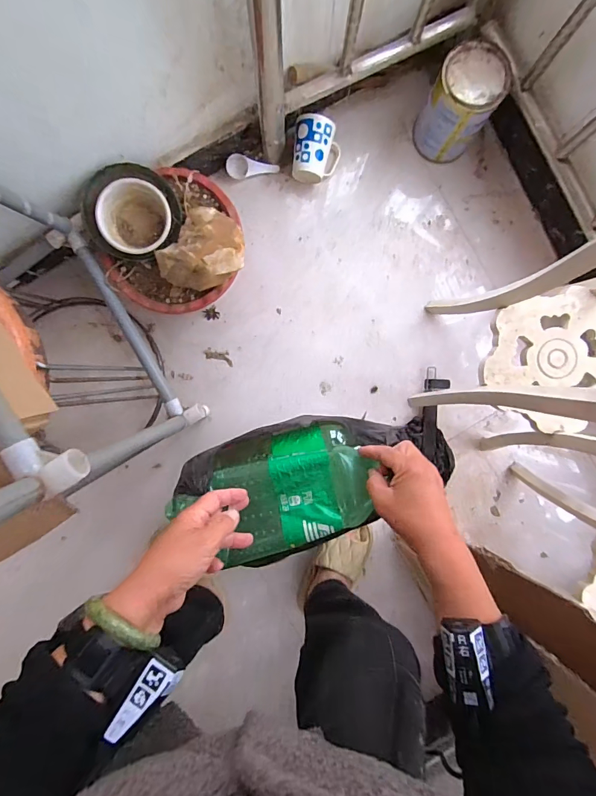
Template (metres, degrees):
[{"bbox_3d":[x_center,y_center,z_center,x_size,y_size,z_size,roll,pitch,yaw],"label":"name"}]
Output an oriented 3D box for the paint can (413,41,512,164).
[{"bbox_3d":[0.318,-0.577,0.817,0.125,0.168,0.126,31,92,-1],"label":"paint can"}]

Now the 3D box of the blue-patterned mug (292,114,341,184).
[{"bbox_3d":[0.041,-0.527,0.868,0.096,0.074,0.116,6,92,0],"label":"blue-patterned mug"}]

